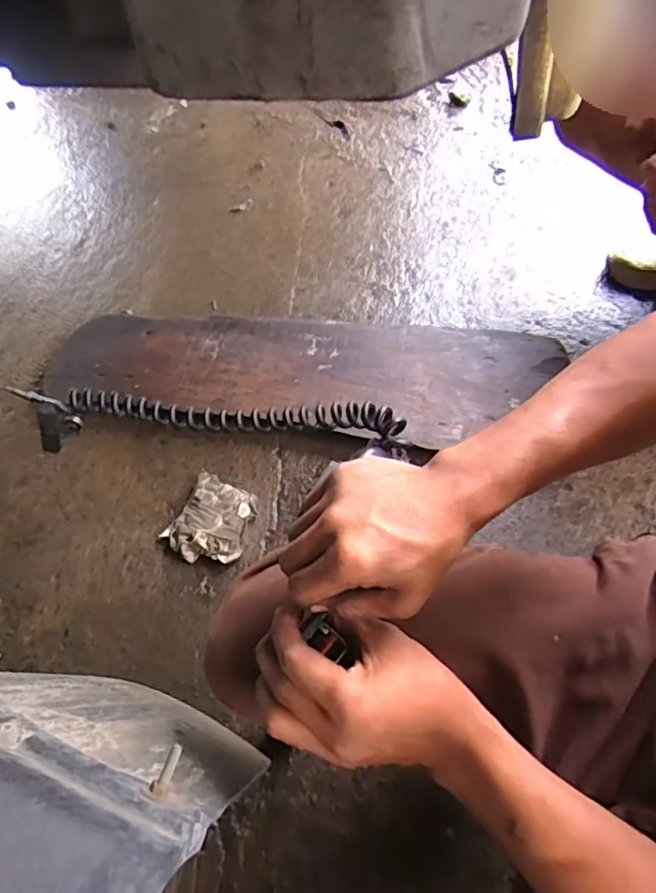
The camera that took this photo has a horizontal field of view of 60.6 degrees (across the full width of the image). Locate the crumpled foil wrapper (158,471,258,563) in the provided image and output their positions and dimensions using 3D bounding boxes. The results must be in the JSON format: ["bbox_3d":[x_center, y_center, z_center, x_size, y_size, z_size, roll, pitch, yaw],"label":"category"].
[{"bbox_3d":[-0.176,0.112,0.870,0.113,0.034,0.140,13,58,13],"label":"crumpled foil wrapper"}]

